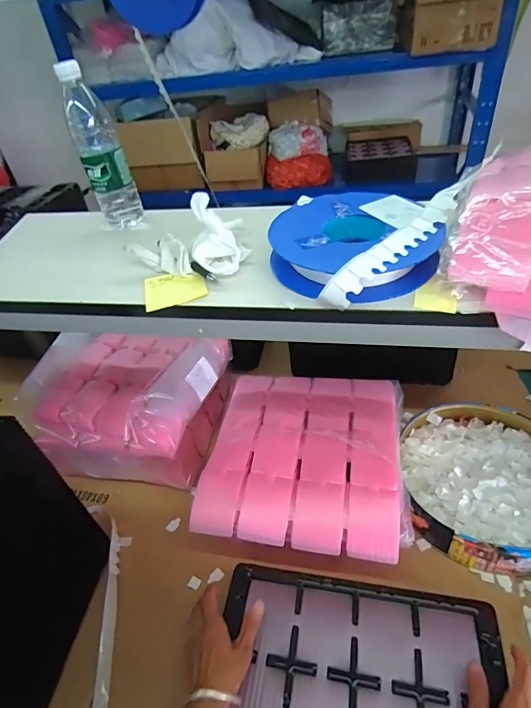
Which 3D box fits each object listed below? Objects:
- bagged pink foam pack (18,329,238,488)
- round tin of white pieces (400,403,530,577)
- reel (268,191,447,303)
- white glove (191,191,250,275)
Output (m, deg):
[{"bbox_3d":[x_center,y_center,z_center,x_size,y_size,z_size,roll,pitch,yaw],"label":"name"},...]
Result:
[{"bbox_3d":[-0.291,0.106,0.889,0.372,0.207,0.294,3,42,12],"label":"bagged pink foam pack"},{"bbox_3d":[0.403,0.220,0.732,0.293,0.061,0.303,-4,41,4],"label":"round tin of white pieces"},{"bbox_3d":[0.107,-0.139,0.511,0.192,0.055,0.201,-4,41,4],"label":"reel"},{"bbox_3d":[-0.062,-0.160,0.540,0.074,0.066,0.112,-12,41,-4],"label":"white glove"}]

